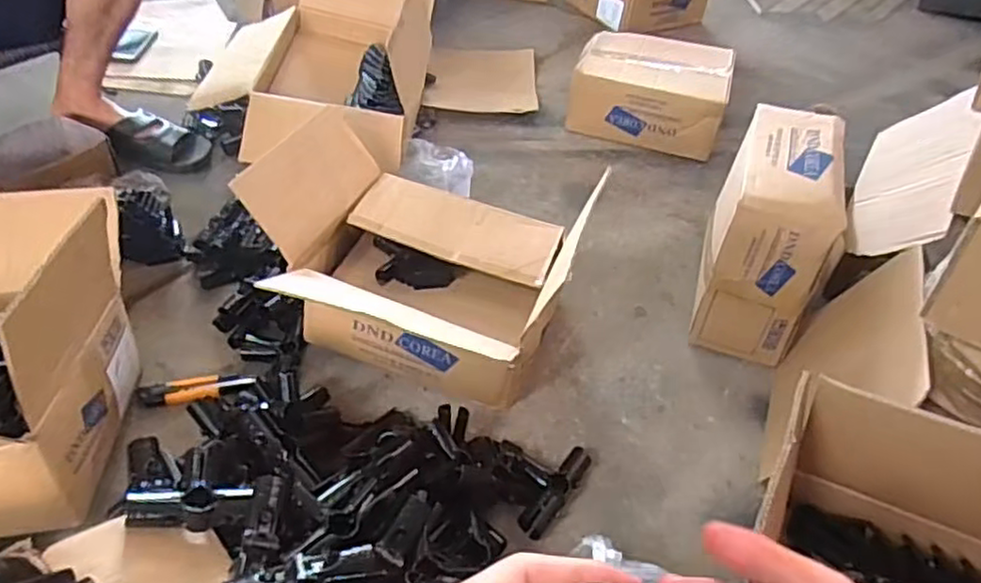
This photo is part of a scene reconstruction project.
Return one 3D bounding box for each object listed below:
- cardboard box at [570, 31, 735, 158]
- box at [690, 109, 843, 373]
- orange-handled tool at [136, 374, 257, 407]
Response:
[{"bbox_3d":[0.364,-0.457,1.593,0.334,0.147,0.292,16,45,9],"label":"cardboard box"},{"bbox_3d":[0.437,-0.102,1.100,0.152,0.272,0.328,19,45,12],"label":"box"},{"bbox_3d":[-0.403,0.134,0.953,0.146,0.020,0.039,-6,46,-13],"label":"orange-handled tool"}]

